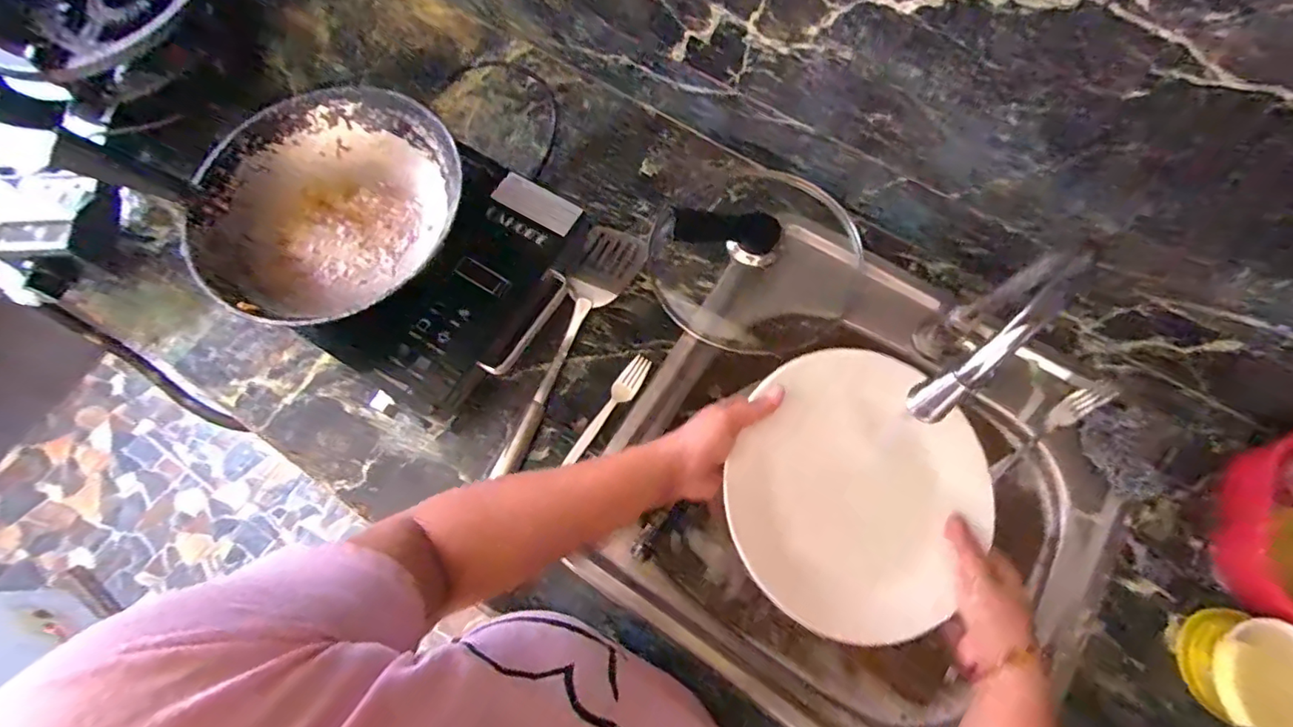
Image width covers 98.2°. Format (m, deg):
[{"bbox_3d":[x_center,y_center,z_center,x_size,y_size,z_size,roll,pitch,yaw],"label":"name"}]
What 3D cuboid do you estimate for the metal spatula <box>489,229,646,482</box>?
[{"bbox_3d":[-0.086,-0.021,0.618,0.064,0.032,0.309,22,72,8],"label":"metal spatula"}]

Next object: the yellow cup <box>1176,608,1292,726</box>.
[{"bbox_3d":[0.530,0.272,0.488,0.098,0.060,0.099,18,72,7],"label":"yellow cup"}]

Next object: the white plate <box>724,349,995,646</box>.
[{"bbox_3d":[0.193,0.122,0.523,0.214,0.021,0.239,33,90,13],"label":"white plate"}]

